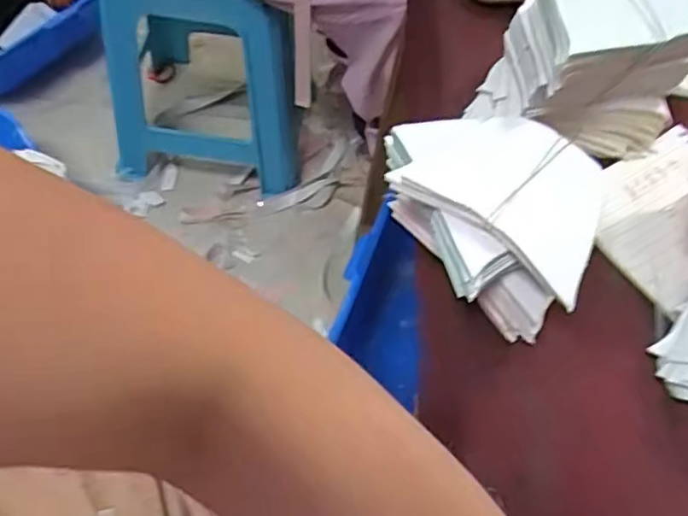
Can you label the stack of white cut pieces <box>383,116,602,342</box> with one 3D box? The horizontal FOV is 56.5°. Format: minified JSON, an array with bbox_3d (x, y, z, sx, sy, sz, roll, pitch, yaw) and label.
[{"bbox_3d":[0.089,-0.024,0.418,0.138,0.077,0.121,15,57,5],"label":"stack of white cut pieces"}]

